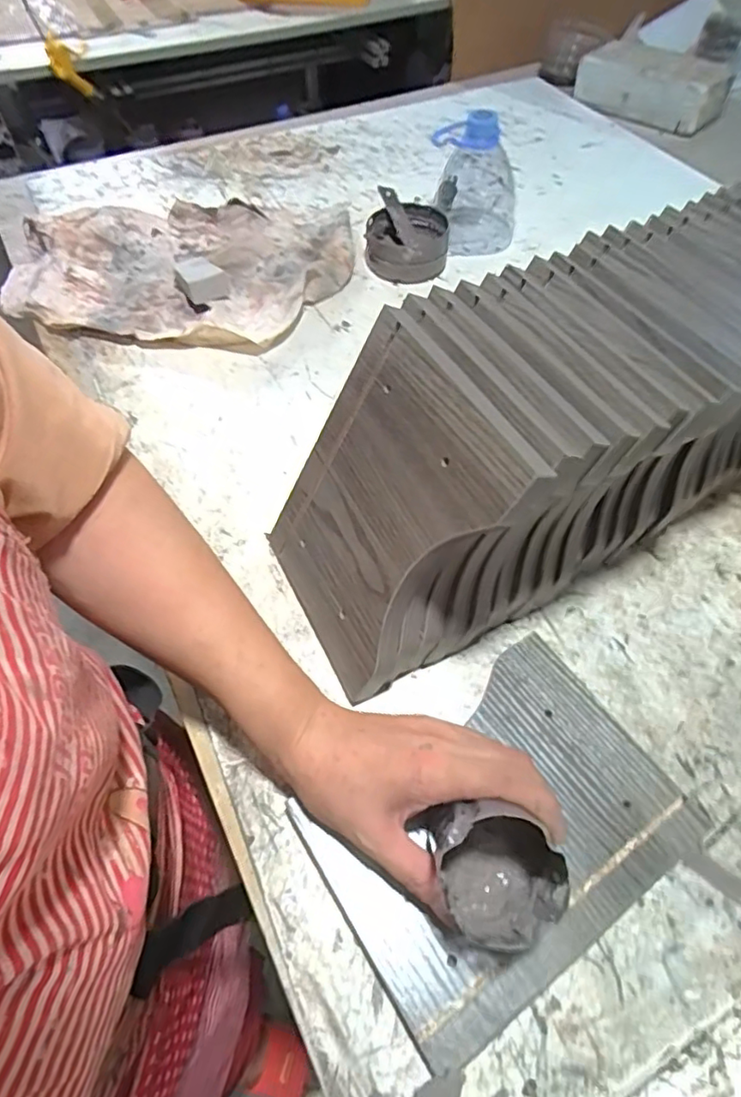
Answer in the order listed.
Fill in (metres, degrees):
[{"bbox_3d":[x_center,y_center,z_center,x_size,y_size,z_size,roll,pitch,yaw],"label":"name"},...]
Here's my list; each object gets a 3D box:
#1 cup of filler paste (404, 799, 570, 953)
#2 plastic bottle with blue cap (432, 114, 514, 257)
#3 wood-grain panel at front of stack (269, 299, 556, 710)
[{"bbox_3d":[0.063,0.159,0.290,0.059,0.054,0.064,0,57,0],"label":"cup of filler paste"},{"bbox_3d":[0.117,-0.404,0.651,0.083,0.129,0.102,-8,57,-5],"label":"plastic bottle with blue cap"},{"bbox_3d":[0.000,-0.021,0.355,0.007,0.195,0.143,-3,49,-38],"label":"wood-grain panel at front of stack"}]

